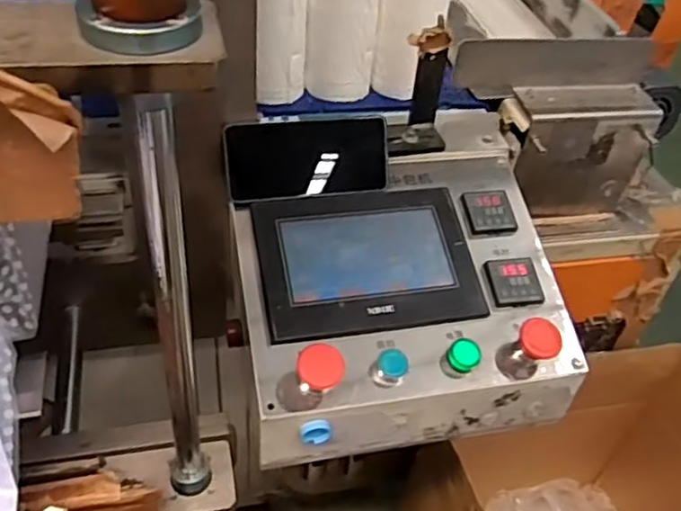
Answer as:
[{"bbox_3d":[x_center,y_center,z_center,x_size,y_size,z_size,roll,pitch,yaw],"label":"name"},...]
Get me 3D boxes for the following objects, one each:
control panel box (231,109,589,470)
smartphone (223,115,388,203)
[{"bbox_3d":[0.051,0.017,0.694,0.311,0.140,0.310,-6,45,-14],"label":"control panel box"},{"bbox_3d":[-0.030,-0.095,0.662,0.159,0.074,0.009,-7,12,-12],"label":"smartphone"}]

